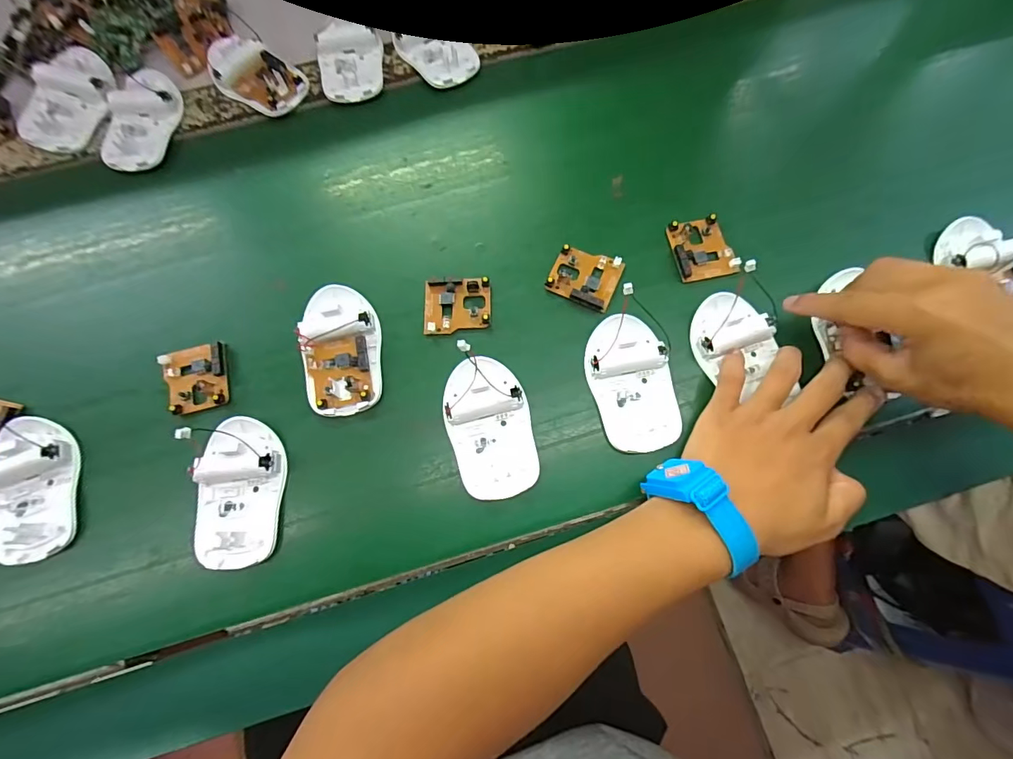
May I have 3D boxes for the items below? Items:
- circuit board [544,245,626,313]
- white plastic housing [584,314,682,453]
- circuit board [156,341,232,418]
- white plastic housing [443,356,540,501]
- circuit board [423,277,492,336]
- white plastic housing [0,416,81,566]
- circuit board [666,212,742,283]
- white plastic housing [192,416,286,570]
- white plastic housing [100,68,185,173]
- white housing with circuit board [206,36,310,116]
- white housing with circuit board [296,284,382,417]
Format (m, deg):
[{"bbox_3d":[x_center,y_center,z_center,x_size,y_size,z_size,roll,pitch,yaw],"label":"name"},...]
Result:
[{"bbox_3d":[0.061,-0.079,0.349,0.049,0.007,0.045,24,76,8],"label":"circuit board"},{"bbox_3d":[0.090,0.001,0.321,0.055,0.015,0.094,-15,74,-3],"label":"white plastic housing"},{"bbox_3d":[-0.227,-0.001,0.332,0.042,0.014,0.046,-14,74,-3],"label":"circuit board"},{"bbox_3d":[-0.011,0.033,0.313,0.056,0.020,0.094,-11,74,-2],"label":"white plastic housing"},{"bbox_3d":[-0.037,-0.056,0.343,0.050,0.012,0.042,-3,74,1],"label":"circuit board"},{"bbox_3d":[-0.323,0.071,0.309,0.049,0.021,0.097,-19,75,-4],"label":"white plastic housing"},{"bbox_3d":[0.151,-0.102,0.352,0.046,0.008,0.050,-11,74,-1],"label":"circuit board"},{"bbox_3d":[-0.181,0.075,0.305,0.055,0.019,0.096,-6,74,0],"label":"white plastic housing"},{"bbox_3d":[-0.314,-0.224,0.389,0.057,0.016,0.098,-6,74,0],"label":"white plastic housing"},{"bbox_3d":[-0.222,-0.268,0.401,0.088,0.017,0.052,33,78,10],"label":"white housing with circuit board"},{"bbox_3d":[-0.122,-0.025,0.332,0.053,0.017,0.098,-11,74,-2],"label":"white housing with circuit board"}]

